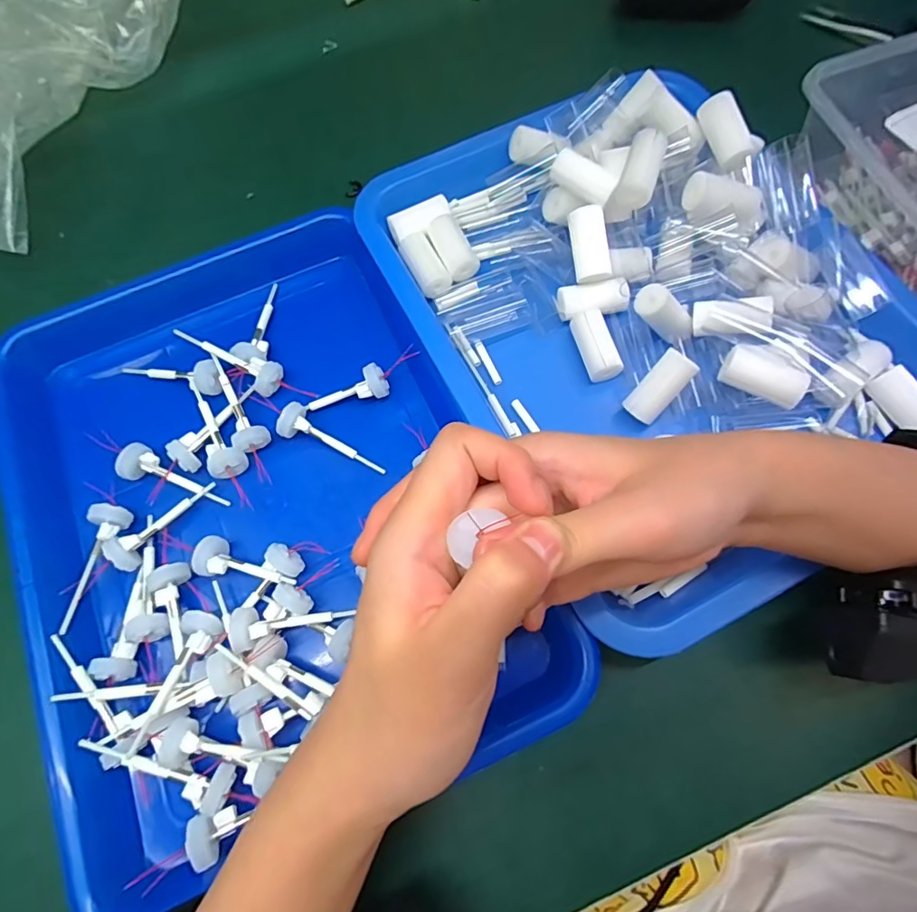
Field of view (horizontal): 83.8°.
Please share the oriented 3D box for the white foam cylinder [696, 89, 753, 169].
[{"bbox_3d":[0.161,-0.196,0.307,0.016,0.014,0.044,-17,82,-4],"label":"white foam cylinder"}]

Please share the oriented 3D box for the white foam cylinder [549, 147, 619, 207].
[{"bbox_3d":[0.076,-0.168,0.306,0.040,0.014,0.018,37,75,14],"label":"white foam cylinder"}]

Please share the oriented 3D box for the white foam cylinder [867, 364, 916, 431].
[{"bbox_3d":[0.254,-0.030,0.288,0.016,0.015,0.040,-27,72,-8],"label":"white foam cylinder"}]

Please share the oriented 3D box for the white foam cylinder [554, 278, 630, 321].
[{"bbox_3d":[0.082,-0.095,0.310,0.042,0.014,0.020,-3,69,16],"label":"white foam cylinder"}]

